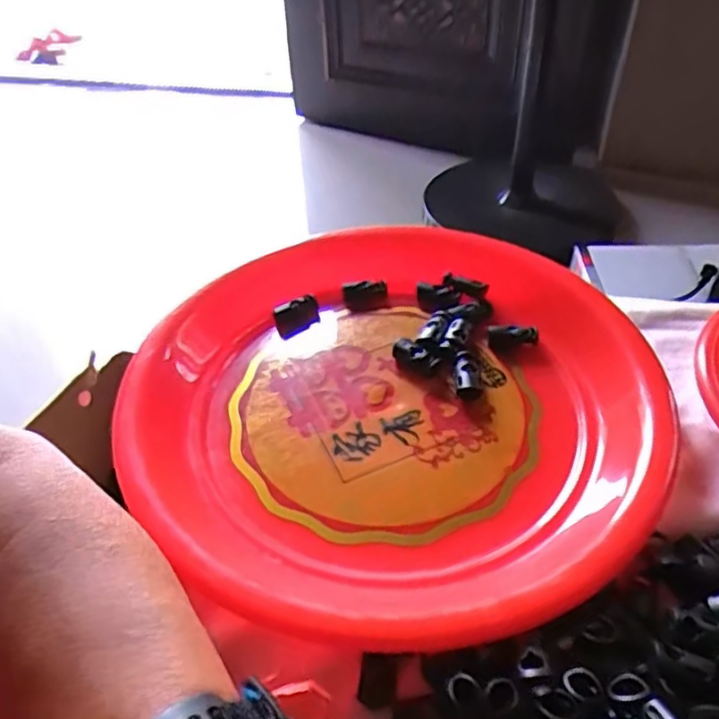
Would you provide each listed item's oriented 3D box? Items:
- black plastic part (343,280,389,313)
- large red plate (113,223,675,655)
[{"bbox_3d":[0.004,-0.039,0.396,0.027,0.007,0.018,-3,43,0],"label":"black plastic part"},{"bbox_3d":[0.016,0.017,0.326,0.244,0.026,0.249,-2,43,2],"label":"large red plate"}]

